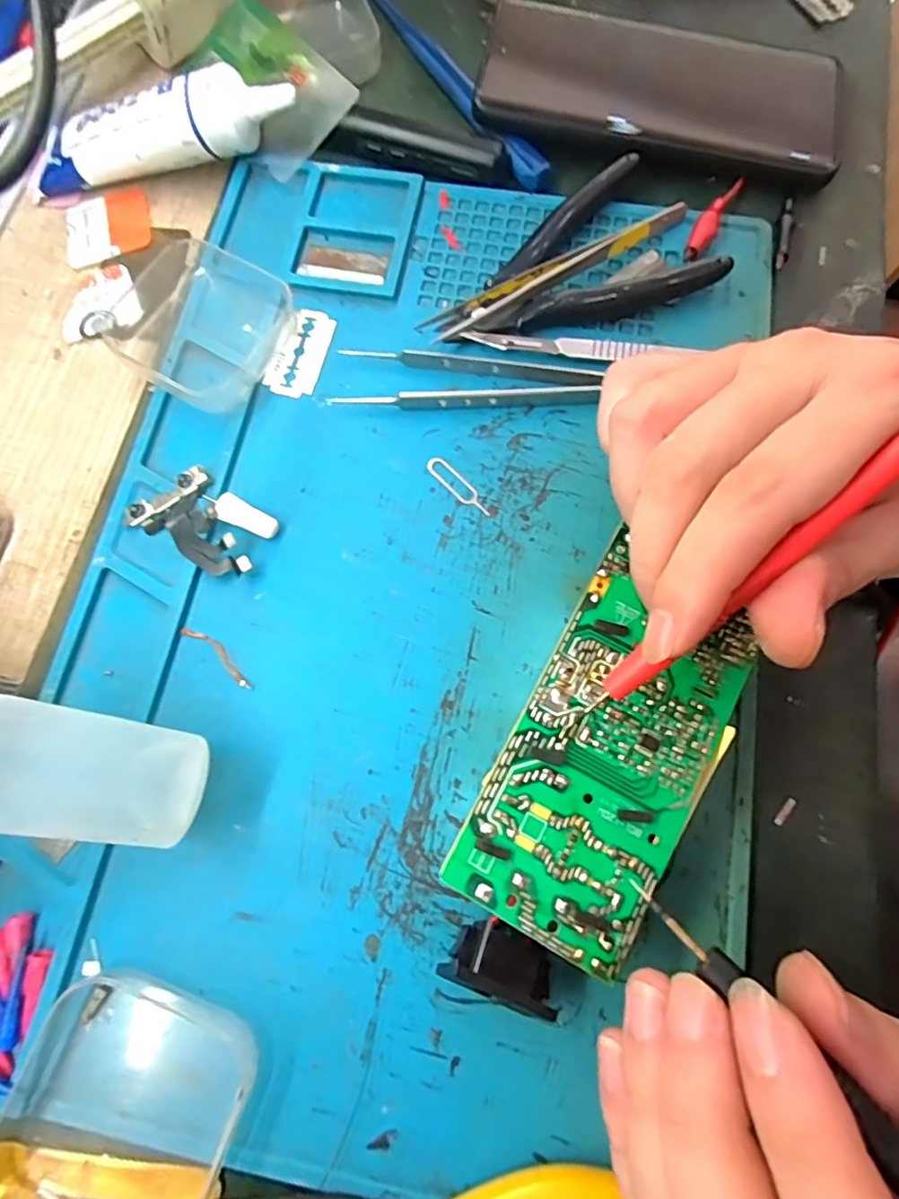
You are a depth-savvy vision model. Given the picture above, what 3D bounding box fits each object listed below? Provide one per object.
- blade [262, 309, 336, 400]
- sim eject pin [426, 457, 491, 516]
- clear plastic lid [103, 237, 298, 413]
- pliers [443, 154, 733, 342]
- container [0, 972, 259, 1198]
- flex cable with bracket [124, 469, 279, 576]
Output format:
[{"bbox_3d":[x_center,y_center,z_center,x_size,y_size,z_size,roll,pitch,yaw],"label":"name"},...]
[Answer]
[{"bbox_3d":[-0.063,-0.106,0.239,0.021,0.004,0.042,17,76,6],"label":"blade"},{"bbox_3d":[0.004,-0.045,0.221,0.008,0.004,0.033,-43,78,-10],"label":"sim eject pin"},{"bbox_3d":[-0.105,-0.118,0.240,0.072,0.013,0.066,33,78,10],"label":"clear plastic lid"},{"bbox_3d":[0.049,-0.142,0.240,0.109,0.013,0.073,-26,75,-6],"label":"pliers"},{"bbox_3d":[-0.097,0.148,0.162,0.066,0.017,0.059,18,76,6],"label":"container"},{"bbox_3d":[-0.094,-0.030,0.216,0.053,0.009,0.031,31,78,9],"label":"flex cable with bracket"}]

